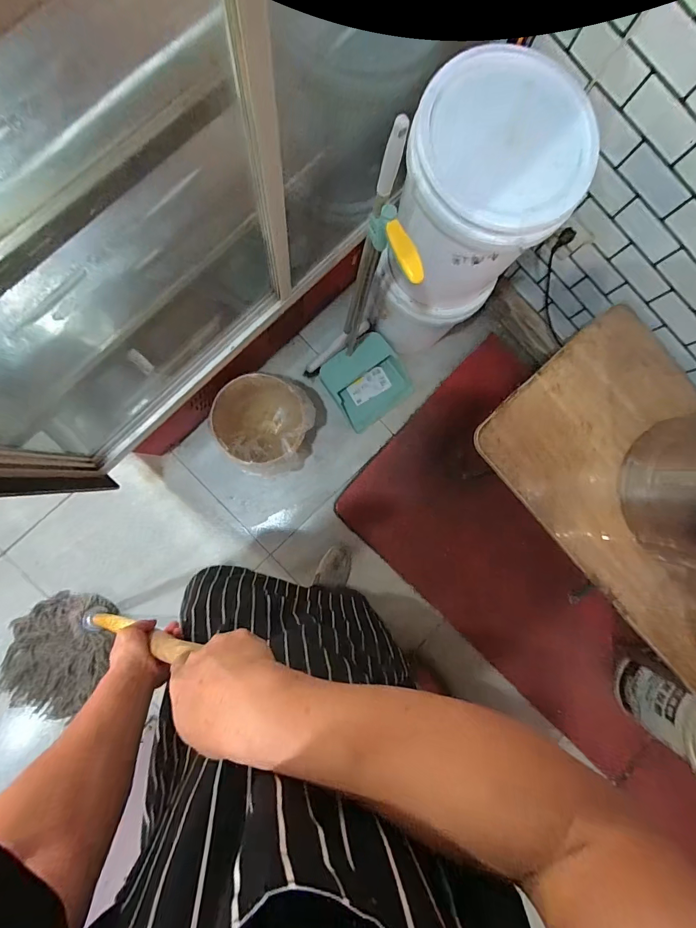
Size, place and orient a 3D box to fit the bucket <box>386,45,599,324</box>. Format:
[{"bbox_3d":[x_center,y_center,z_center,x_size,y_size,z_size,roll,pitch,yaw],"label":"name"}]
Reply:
[{"bbox_3d":[0.260,-0.549,0.872,0.310,0.395,0.286,12,87,-4],"label":"bucket"}]

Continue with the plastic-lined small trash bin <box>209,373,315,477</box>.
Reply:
[{"bbox_3d":[-0.250,-0.121,1.215,0.260,0.271,0.258,0,88,-5],"label":"plastic-lined small trash bin"}]

